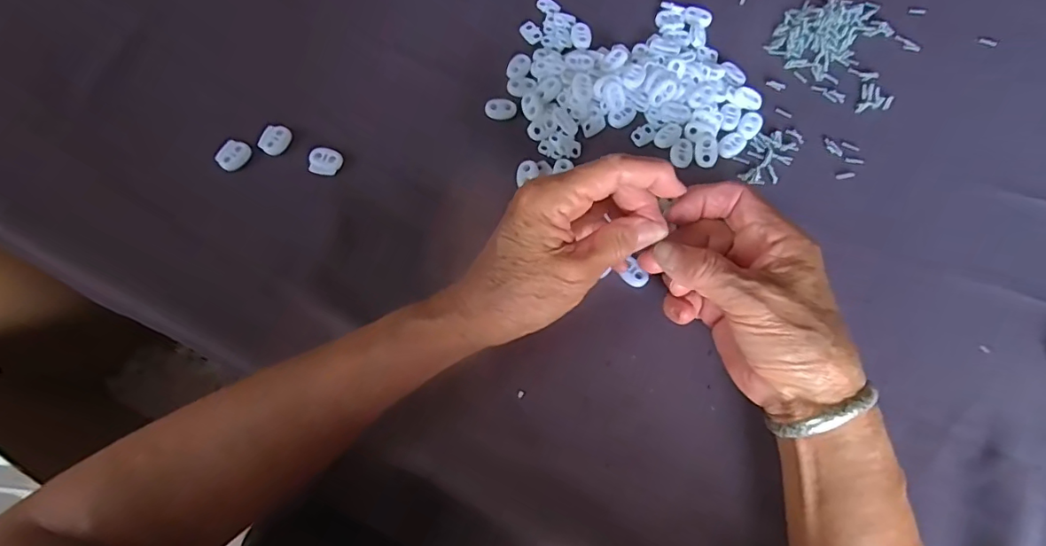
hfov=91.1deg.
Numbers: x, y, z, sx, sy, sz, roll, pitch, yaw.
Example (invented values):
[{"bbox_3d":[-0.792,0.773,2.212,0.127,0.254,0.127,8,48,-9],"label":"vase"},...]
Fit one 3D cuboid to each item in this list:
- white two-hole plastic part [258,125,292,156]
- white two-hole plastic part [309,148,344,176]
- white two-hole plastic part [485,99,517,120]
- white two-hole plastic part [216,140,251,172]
[{"bbox_3d":[-0.173,-0.094,0.359,0.016,0.006,0.023,21,71,5],"label":"white two-hole plastic part"},{"bbox_3d":[-0.137,-0.077,0.356,0.020,0.005,0.020,6,71,0],"label":"white two-hole plastic part"},{"bbox_3d":[-0.016,-0.119,0.371,0.022,0.006,0.013,-4,71,-3],"label":"white two-hole plastic part"},{"bbox_3d":[-0.200,-0.082,0.354,0.022,0.009,0.016,-43,77,-15],"label":"white two-hole plastic part"}]

